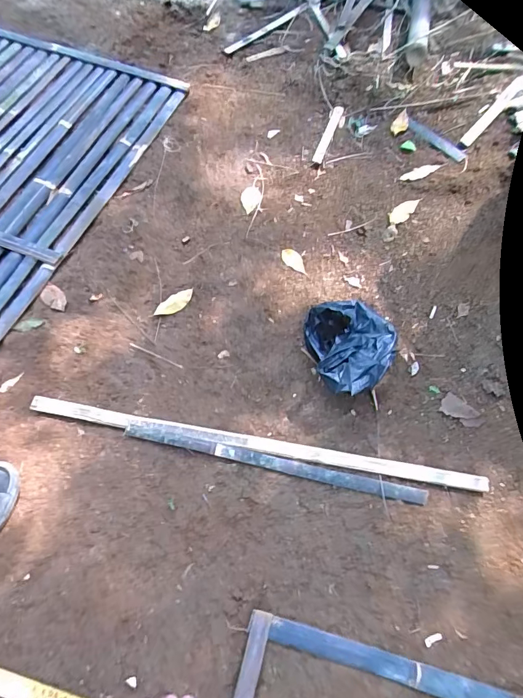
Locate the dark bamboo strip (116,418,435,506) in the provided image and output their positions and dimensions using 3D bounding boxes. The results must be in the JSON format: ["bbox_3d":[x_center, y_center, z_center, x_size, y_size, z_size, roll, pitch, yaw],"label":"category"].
[{"bbox_3d":[0.021,0.218,0.814,0.580,0.022,0.032,13,66,4],"label":"dark bamboo strip"}]

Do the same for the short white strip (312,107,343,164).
[{"bbox_3d":[0.190,-0.612,1.189,0.027,0.015,0.232,19,66,7],"label":"short white strip"}]

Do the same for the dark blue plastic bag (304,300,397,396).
[{"bbox_3d":[0.183,-0.005,0.860,0.195,0.115,0.189,-21,68,-11],"label":"dark blue plastic bag"}]

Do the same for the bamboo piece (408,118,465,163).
[{"bbox_3d":[0.474,-0.572,1.147,0.035,0.004,0.210,-33,61,-3],"label":"bamboo piece"}]

